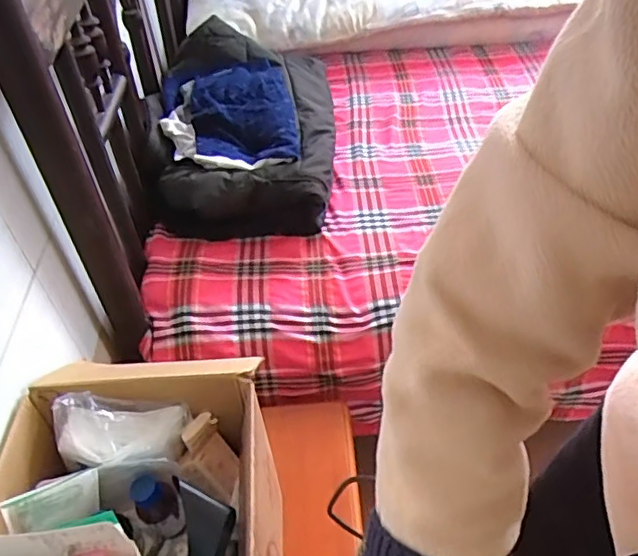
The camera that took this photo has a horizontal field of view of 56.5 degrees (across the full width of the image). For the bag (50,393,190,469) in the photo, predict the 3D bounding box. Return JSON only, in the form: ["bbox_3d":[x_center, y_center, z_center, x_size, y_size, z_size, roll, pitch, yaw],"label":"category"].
[{"bbox_3d":[-0.218,0.169,0.659,0.138,0.055,0.076,4,70,-10],"label":"bag"}]

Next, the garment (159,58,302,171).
[{"bbox_3d":[-0.164,-0.304,1.090,0.241,0.066,0.310,-9,46,-5],"label":"garment"}]

